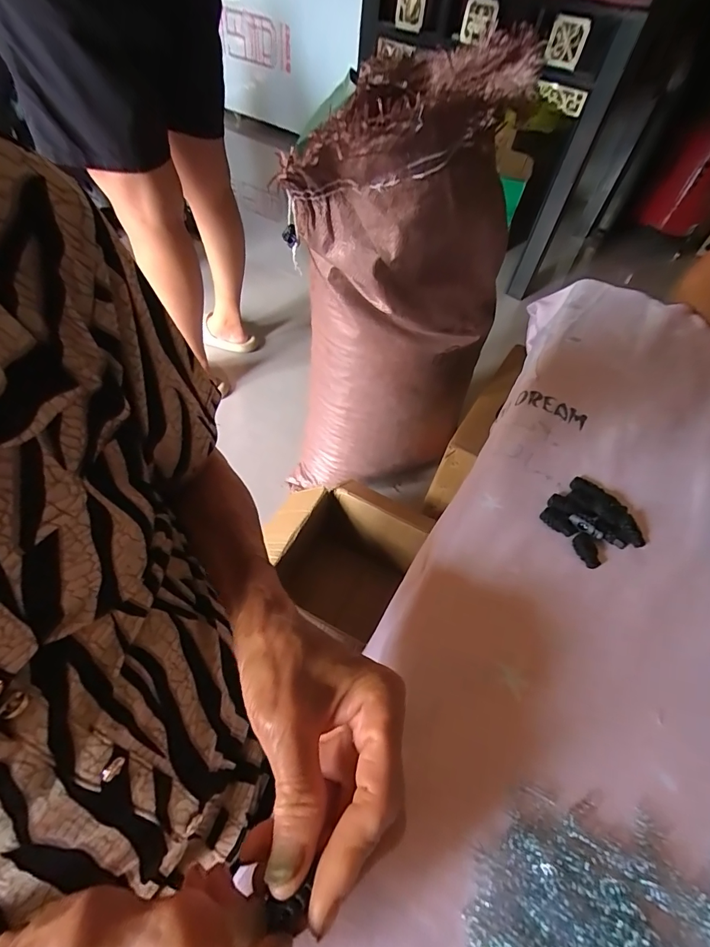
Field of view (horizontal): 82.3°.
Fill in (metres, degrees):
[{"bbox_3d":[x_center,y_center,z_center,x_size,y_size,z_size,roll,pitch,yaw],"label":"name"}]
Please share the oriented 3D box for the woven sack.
[{"bbox_3d":[0.043,-0.215,0.714,0.347,0.654,0.222,-24,59,-23],"label":"woven sack"}]

